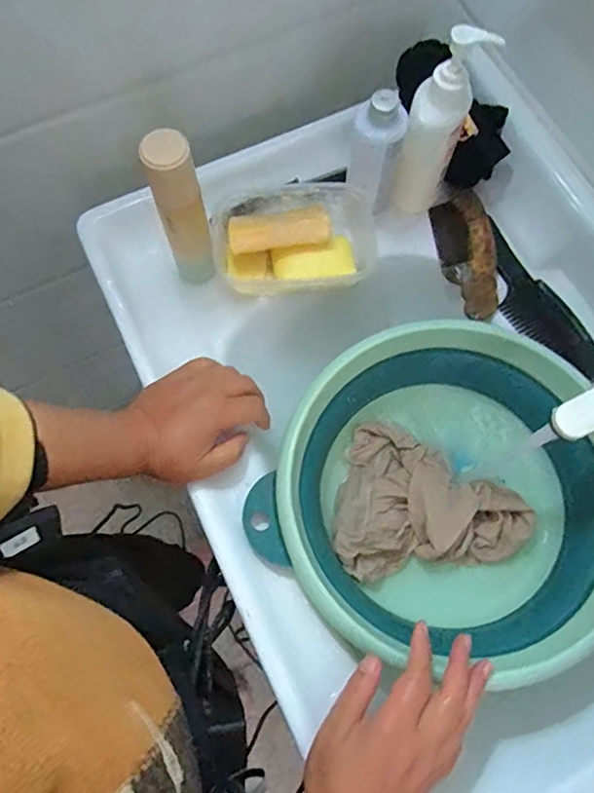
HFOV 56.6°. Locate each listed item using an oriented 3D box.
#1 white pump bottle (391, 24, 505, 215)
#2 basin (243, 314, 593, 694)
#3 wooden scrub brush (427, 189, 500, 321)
[{"bbox_3d":[0.122,-0.236,0.500,0.048,0.171,0.056,25,74,7],"label":"white pump bottle"},{"bbox_3d":[0.143,0.086,0.525,0.299,0.106,0.293,0,72,-1],"label":"basin"},{"bbox_3d":[0.182,-0.148,0.578,0.055,0.029,0.136,-9,73,-4],"label":"wooden scrub brush"}]

